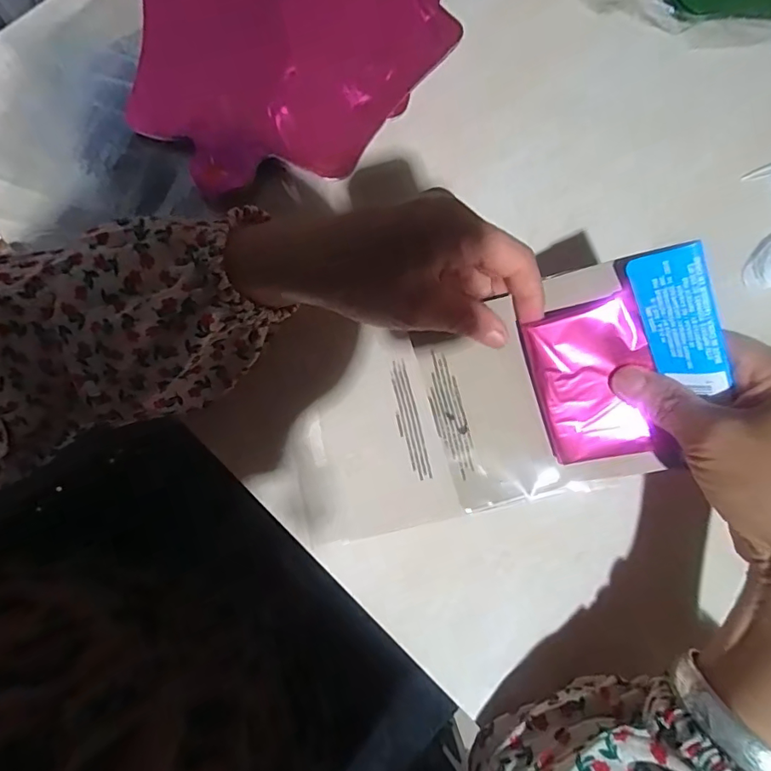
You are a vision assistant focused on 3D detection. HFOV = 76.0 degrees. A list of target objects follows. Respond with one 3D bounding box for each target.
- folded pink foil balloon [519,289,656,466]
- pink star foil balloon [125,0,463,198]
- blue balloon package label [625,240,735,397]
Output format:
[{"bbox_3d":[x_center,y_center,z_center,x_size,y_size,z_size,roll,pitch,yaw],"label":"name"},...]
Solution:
[{"bbox_3d":[0.107,0.000,0.254,0.054,0.008,0.082,-13,105,22],"label":"folded pink foil balloon"},{"bbox_3d":[-0.081,-0.267,0.366,0.226,0.011,0.260,33,77,7],"label":"pink star foil balloon"},{"bbox_3d":[0.132,-0.027,0.221,0.004,0.030,0.069,-41,111,-38],"label":"blue balloon package label"}]

